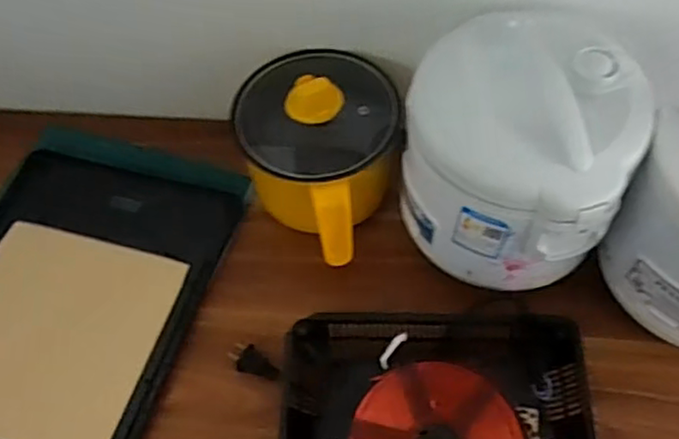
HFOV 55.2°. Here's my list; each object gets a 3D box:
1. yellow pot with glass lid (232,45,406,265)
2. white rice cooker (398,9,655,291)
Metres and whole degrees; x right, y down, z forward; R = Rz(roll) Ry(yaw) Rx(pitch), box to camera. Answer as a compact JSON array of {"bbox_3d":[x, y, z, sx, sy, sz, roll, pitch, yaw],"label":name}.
[{"bbox_3d":[-0.020,-0.057,0.684,0.161,0.151,0.180,-6,58,-1],"label":"yellow pot with glass lid"},{"bbox_3d":[0.163,-0.061,0.611,0.199,0.187,0.183,15,60,12],"label":"white rice cooker"}]

